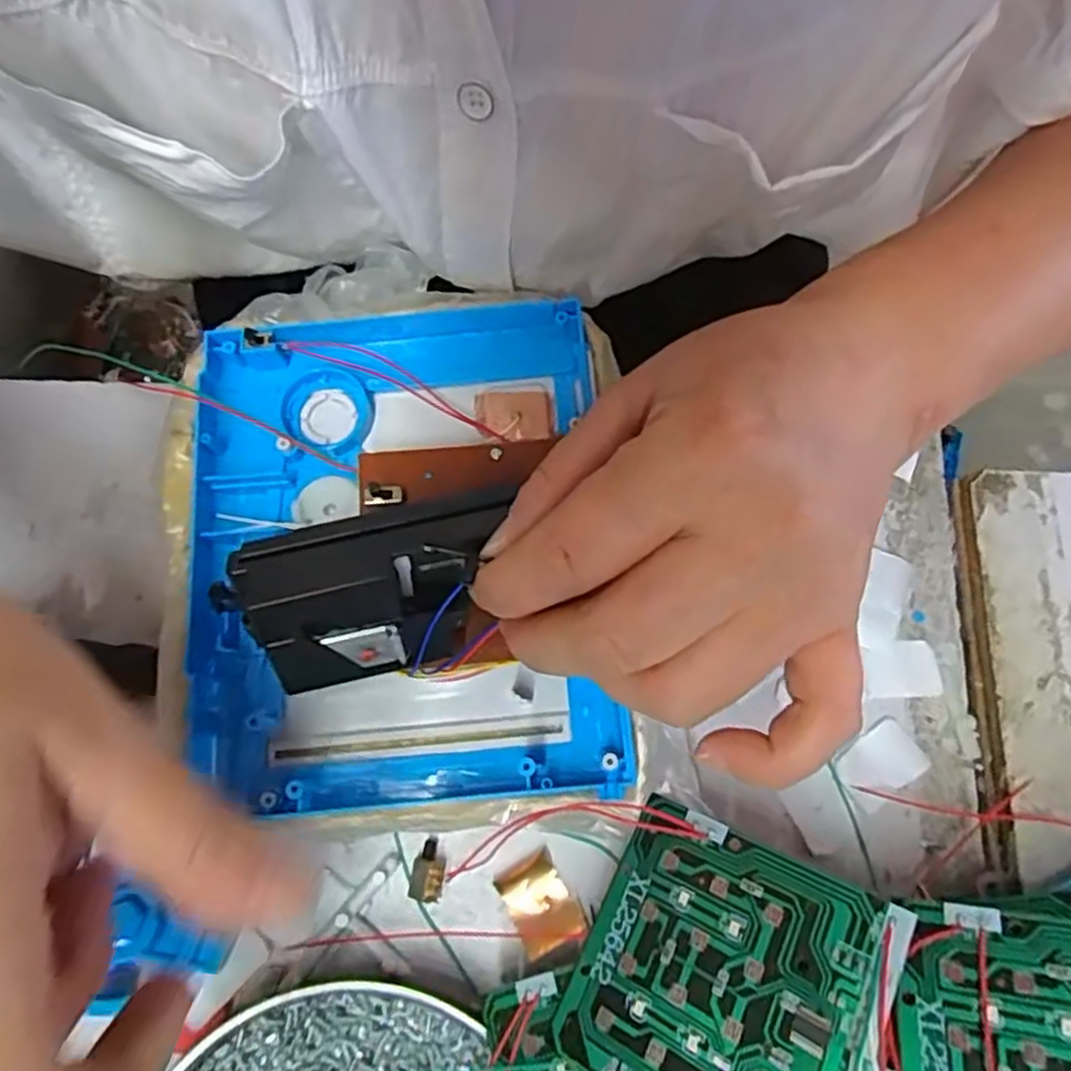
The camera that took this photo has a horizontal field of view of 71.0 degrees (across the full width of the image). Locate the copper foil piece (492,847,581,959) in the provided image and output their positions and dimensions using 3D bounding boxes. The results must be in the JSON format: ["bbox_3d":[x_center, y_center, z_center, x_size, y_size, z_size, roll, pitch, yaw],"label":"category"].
[{"bbox_3d":[0.001,0.121,0.247,0.020,0.004,0.028,-28,75,-7],"label":"copper foil piece"}]

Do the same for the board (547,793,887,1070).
[{"bbox_3d":[0.046,0.115,0.197,0.067,0.004,0.070,16,67,34],"label":"board"}]

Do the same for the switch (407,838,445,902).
[{"bbox_3d":[-0.036,0.111,0.250,0.011,0.005,0.018,9,74,4],"label":"switch"}]

